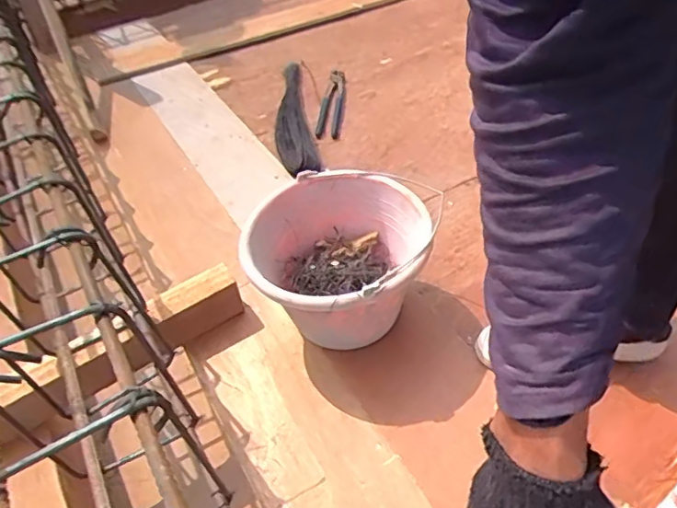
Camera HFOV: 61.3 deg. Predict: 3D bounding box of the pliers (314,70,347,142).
[{"bbox_3d":[-0.013,-0.326,1.232,0.052,0.013,0.269,2,47,6],"label":"pliers"}]

